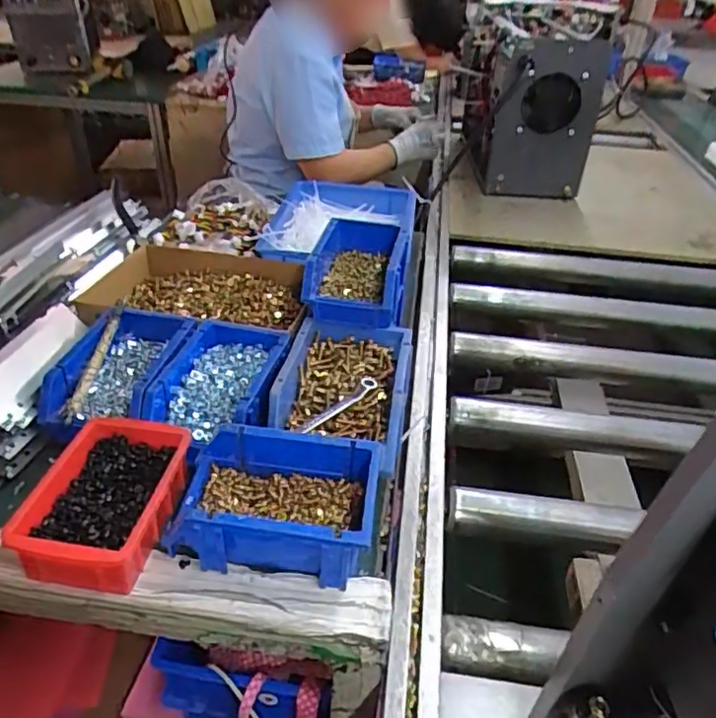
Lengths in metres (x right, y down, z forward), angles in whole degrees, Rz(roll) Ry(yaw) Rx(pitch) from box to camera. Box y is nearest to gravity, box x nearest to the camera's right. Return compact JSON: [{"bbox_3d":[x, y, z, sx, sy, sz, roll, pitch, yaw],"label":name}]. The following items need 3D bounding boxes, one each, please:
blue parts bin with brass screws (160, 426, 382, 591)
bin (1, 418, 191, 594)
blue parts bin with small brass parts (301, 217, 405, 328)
[{"bbox_3d":[-0.066,0.120,0.490,0.157,0.072,0.101,5,36,3],"label":"blue parts bin with brass screws"},{"bbox_3d":[-0.210,0.116,0.498,0.112,0.051,0.148,2,36,-1],"label":"bin"},{"bbox_3d":[0.000,-0.098,0.706,0.106,0.077,0.163,6,36,5],"label":"blue parts bin with small brass parts"}]

